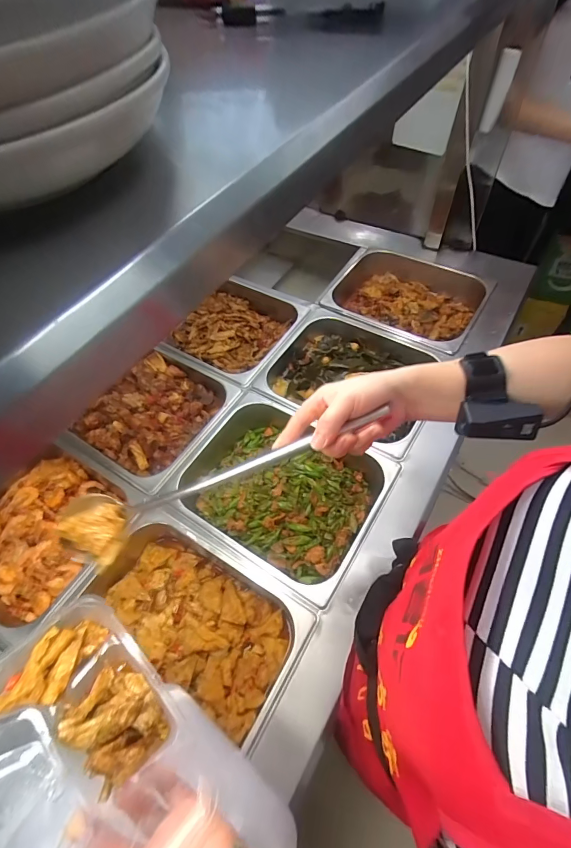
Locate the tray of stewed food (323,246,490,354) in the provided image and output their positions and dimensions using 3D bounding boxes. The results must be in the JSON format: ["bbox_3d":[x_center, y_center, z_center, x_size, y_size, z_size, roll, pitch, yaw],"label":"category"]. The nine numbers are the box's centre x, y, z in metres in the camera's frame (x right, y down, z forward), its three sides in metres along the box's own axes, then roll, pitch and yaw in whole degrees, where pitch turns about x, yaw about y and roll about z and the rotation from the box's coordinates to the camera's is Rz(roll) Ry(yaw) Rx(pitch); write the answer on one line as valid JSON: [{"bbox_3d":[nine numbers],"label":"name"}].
[{"bbox_3d":[0.281,-0.295,0.909,0.331,0.091,0.309,28,64,20],"label":"tray of stewed food"}]

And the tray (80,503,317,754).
[{"bbox_3d":[-0.137,0.267,0.564,0.329,0.074,0.176,28,64,20],"label":"tray"}]

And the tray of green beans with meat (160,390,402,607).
[{"bbox_3d":[-0.014,0.110,0.666,0.333,0.086,0.256,28,64,20],"label":"tray of green beans with meat"}]

